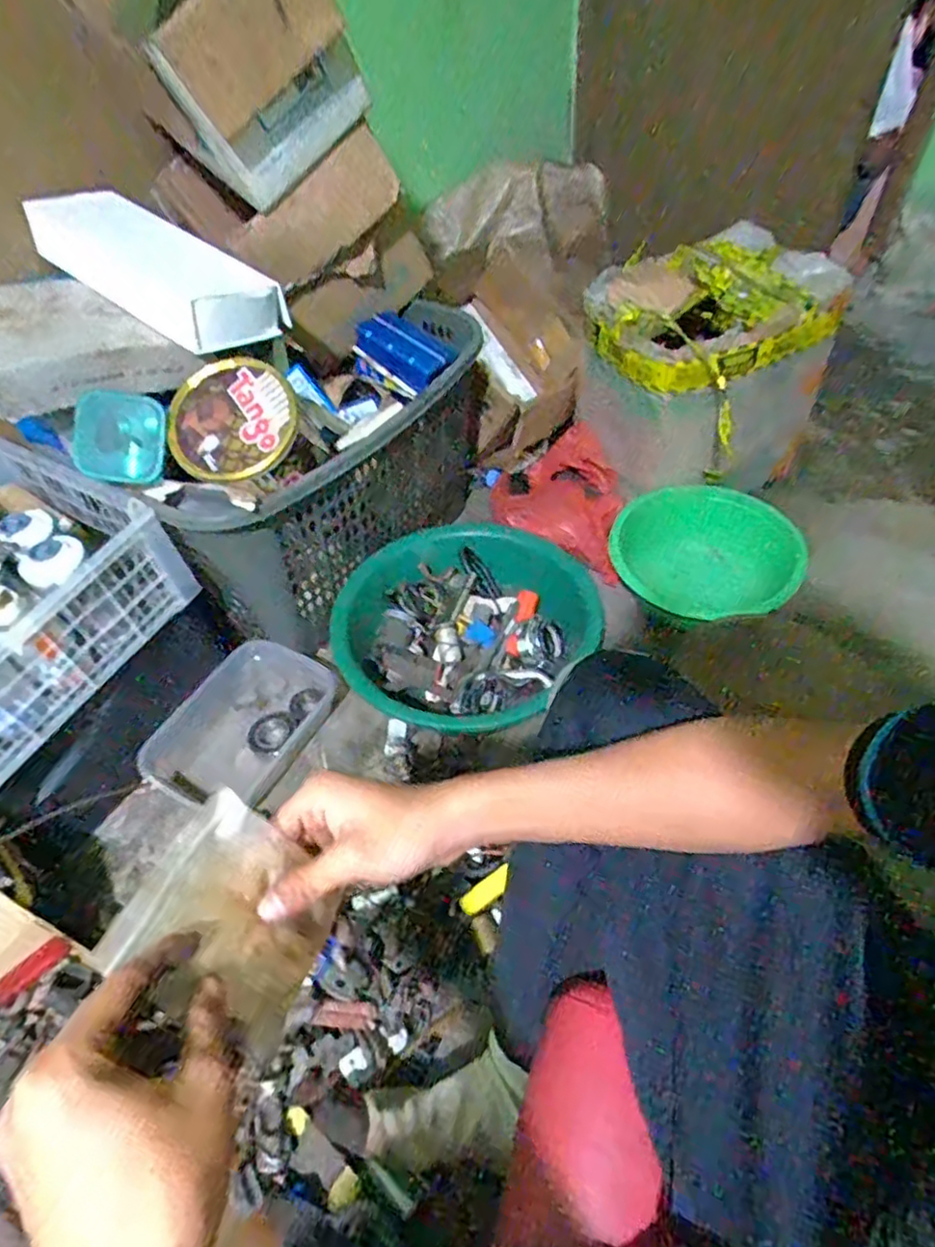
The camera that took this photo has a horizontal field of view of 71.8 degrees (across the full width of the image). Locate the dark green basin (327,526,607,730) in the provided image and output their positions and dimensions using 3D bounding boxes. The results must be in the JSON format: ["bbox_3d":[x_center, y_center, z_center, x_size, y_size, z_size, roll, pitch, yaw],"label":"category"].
[{"bbox_3d":[0.004,-0.003,0.932,0.324,0.099,0.383,31,59,27],"label":"dark green basin"}]

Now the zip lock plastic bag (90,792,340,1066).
[{"bbox_3d":[-0.119,0.153,0.336,0.101,0.016,0.095,43,44,-17],"label":"zip lock plastic bag"}]

